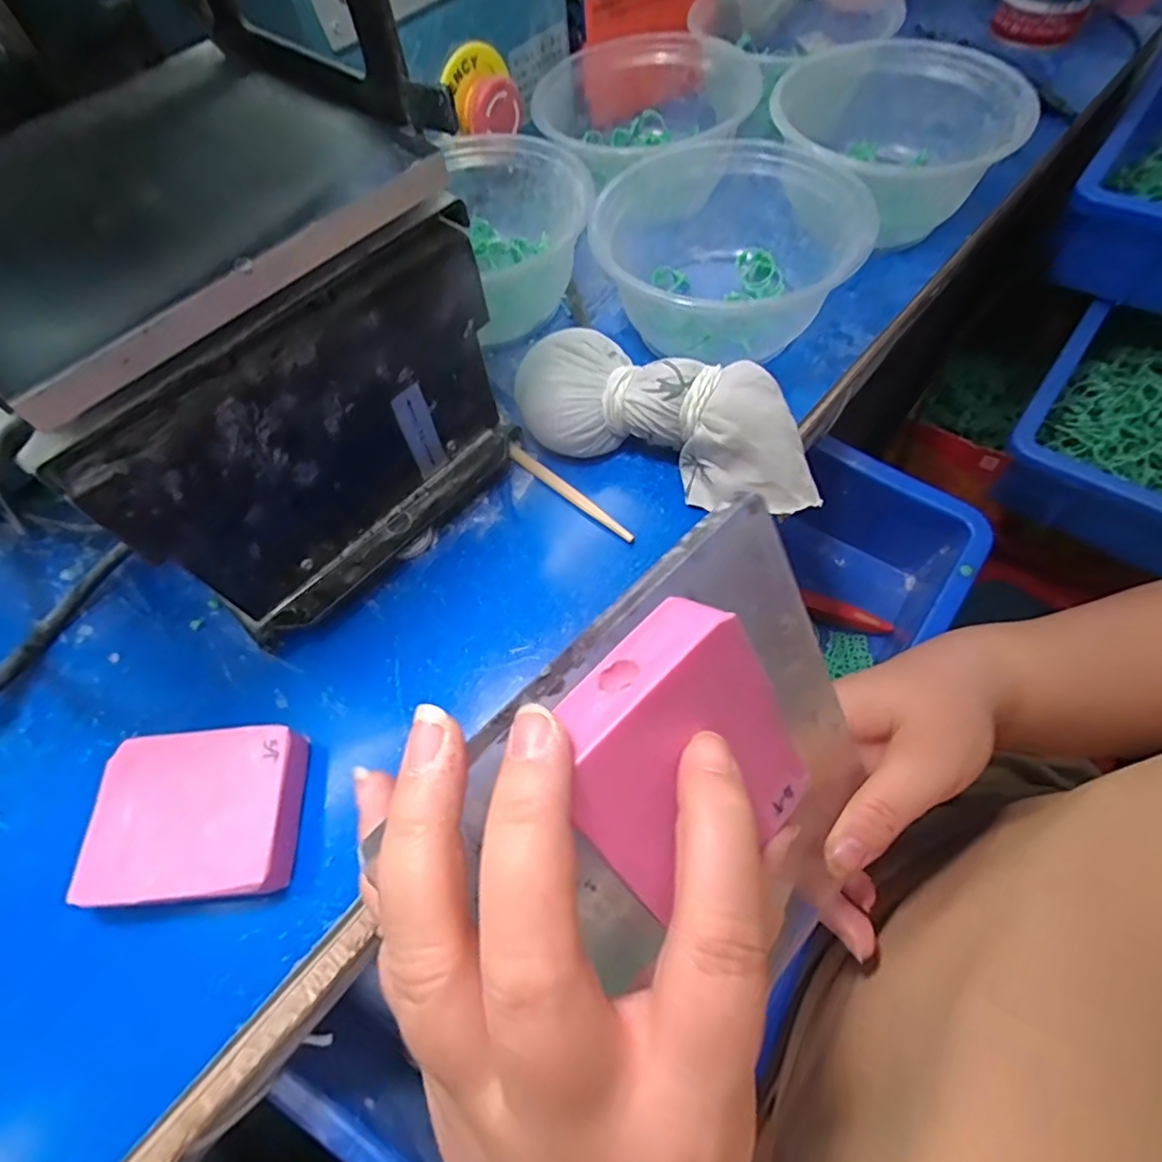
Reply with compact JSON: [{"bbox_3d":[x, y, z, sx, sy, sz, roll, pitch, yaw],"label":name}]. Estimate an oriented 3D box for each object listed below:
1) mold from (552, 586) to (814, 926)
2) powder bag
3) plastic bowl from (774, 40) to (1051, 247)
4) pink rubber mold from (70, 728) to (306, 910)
[{"bbox_3d":[0.026,0.047,0.148,0.058,0.071,0.017,-45,28,-21],"label":"mold"},{"bbox_3d":[0.043,-0.077,0.282,0.145,0.047,0.058,18,65,13],"label":"powder bag"},{"bbox_3d":[0.179,-0.252,0.354,0.131,0.061,0.123,-1,62,3],"label":"plastic bowl"},{"bbox_3d":[-0.143,0.088,0.228,0.073,0.022,0.058,-5,62,1],"label":"pink rubber mold"}]

